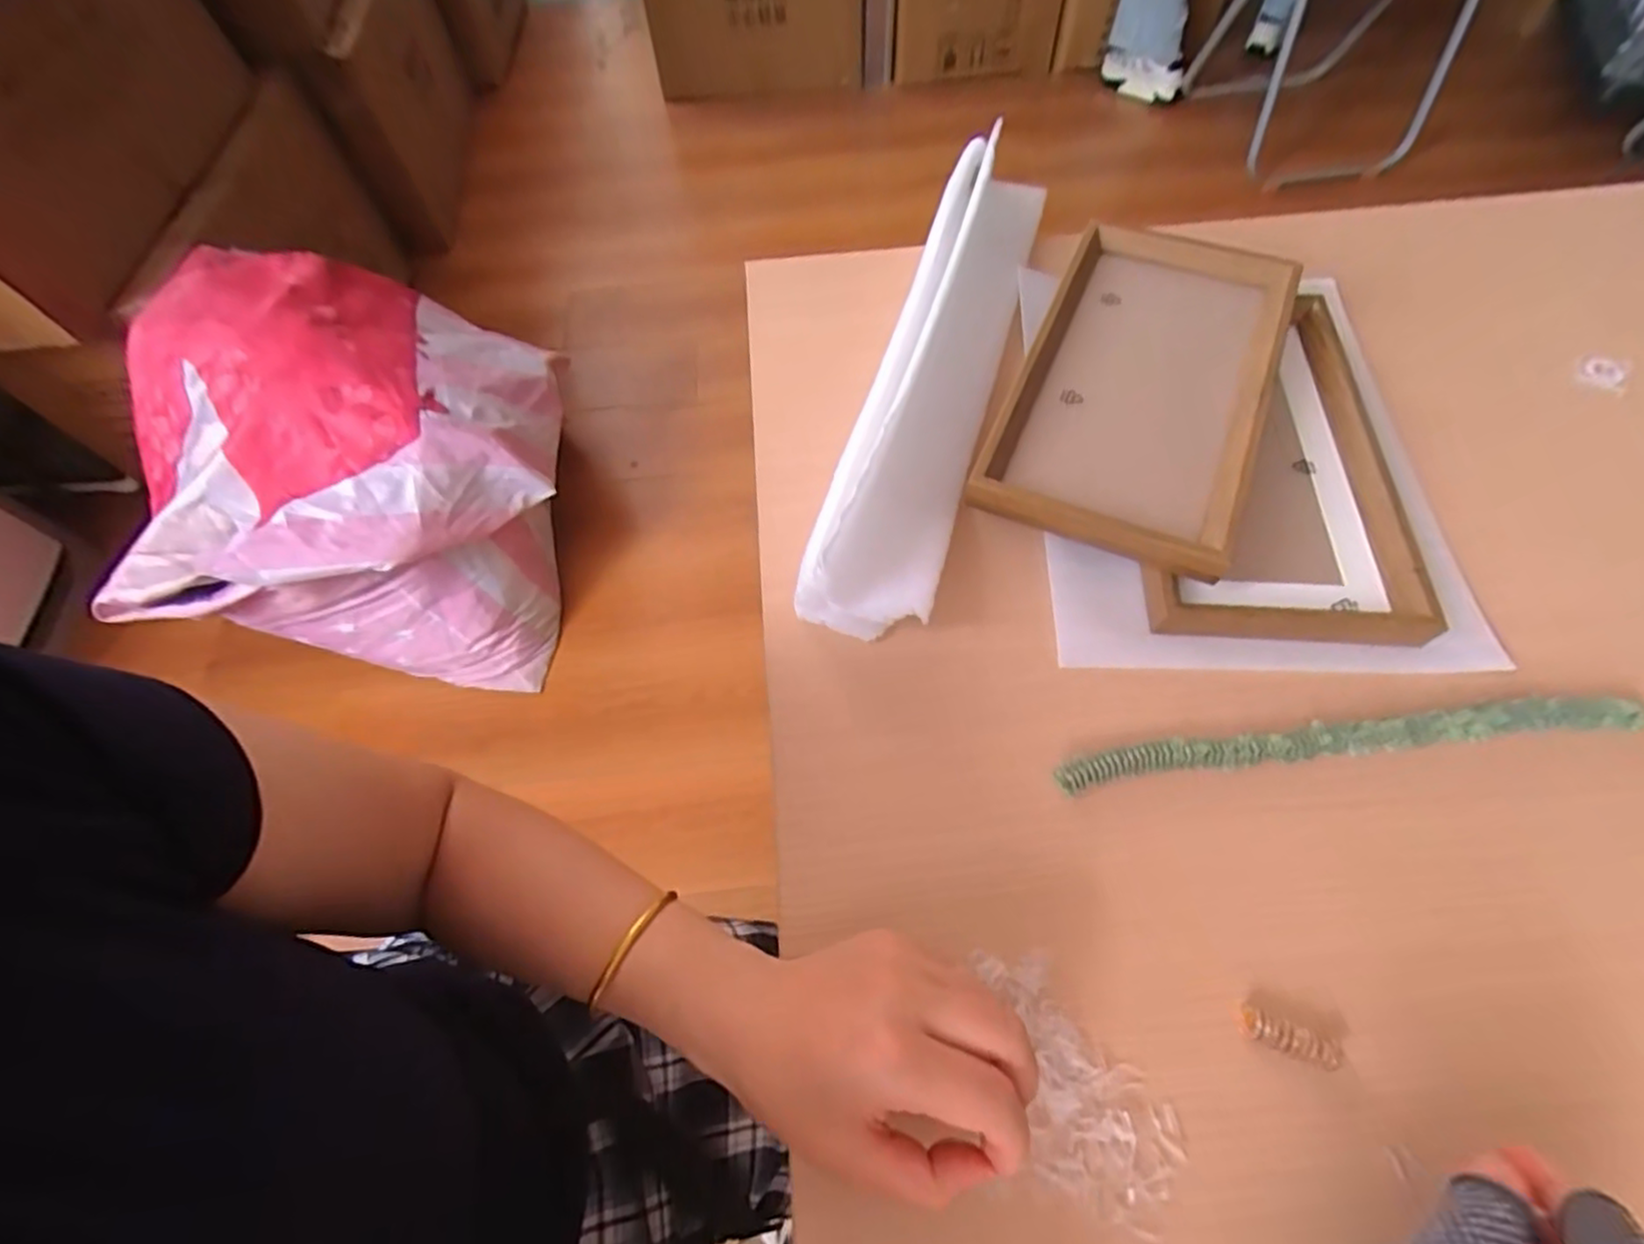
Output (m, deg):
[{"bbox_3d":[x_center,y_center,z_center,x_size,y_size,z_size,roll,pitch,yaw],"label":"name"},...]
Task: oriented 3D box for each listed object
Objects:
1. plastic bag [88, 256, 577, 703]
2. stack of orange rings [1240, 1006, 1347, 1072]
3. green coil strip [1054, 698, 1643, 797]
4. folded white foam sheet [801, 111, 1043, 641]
[{"bbox_3d":[-0.733,-0.238,1.157,0.554,0.456,0.560,0,62,3],"label":"plastic bag"},{"bbox_3d":[0.208,0.185,0.309,0.043,0.014,0.012,22,65,14],"label":"stack of orange rings"},{"bbox_3d":[0.271,0.062,0.367,0.296,0.019,0.019,-6,62,-1],"label":"green coil strip"},{"bbox_3d":[0.084,-0.178,0.473,0.075,0.075,0.407,15,64,11],"label":"folded white foam sheet"}]

